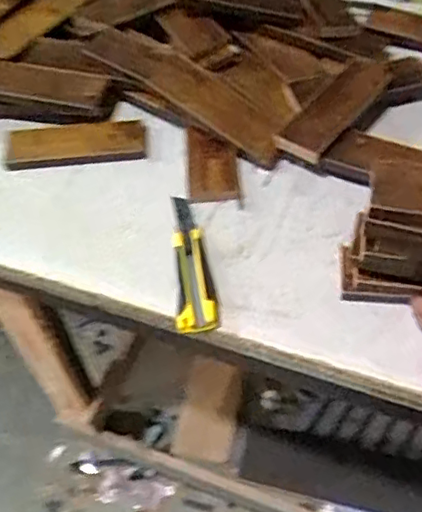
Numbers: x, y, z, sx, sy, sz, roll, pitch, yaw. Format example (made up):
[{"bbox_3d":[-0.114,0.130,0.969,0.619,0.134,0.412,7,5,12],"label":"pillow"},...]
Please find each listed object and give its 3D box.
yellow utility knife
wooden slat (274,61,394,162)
[{"bbox_3d":[-0.020,0.001,0.647,0.040,0.013,0.174,-6,53,0],"label":"yellow utility knife"},{"bbox_3d":[0.156,-0.187,0.745,0.064,0.015,0.201,28,60,23],"label":"wooden slat"}]

